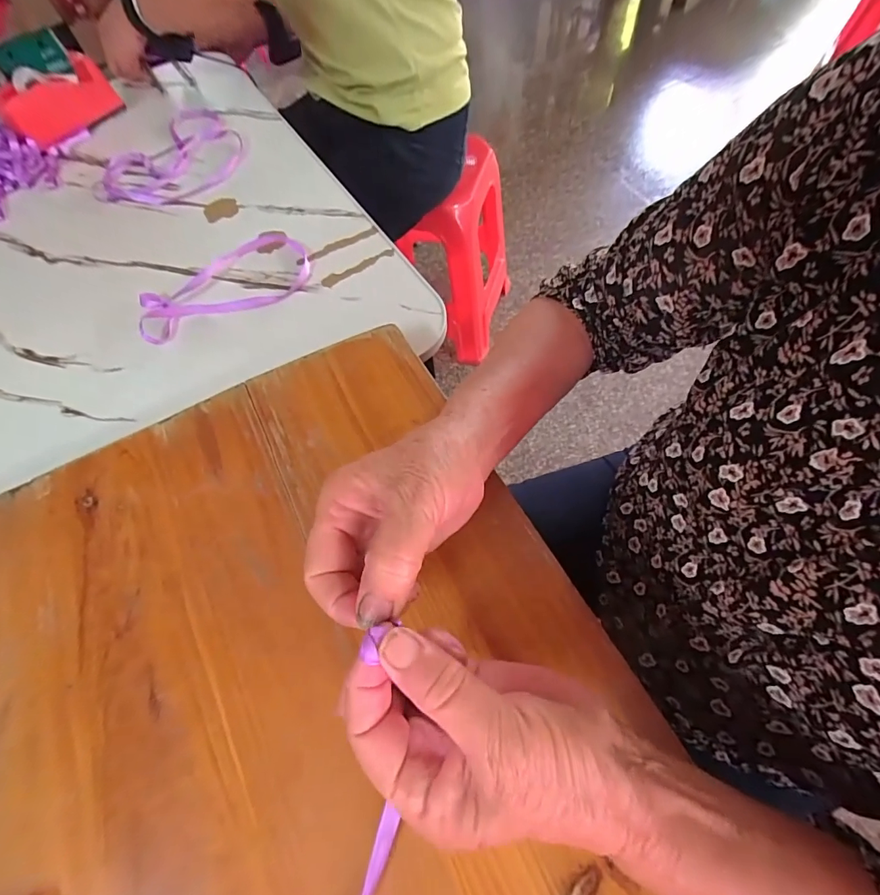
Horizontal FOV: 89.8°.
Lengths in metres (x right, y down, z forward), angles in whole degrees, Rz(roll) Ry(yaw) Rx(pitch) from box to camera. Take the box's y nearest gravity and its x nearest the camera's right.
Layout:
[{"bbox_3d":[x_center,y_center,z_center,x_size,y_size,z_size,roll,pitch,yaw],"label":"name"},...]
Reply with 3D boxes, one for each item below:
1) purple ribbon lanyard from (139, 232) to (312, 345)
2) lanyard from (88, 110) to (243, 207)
[{"bbox_3d":[-0.235,-0.178,0.487,0.195,0.011,0.106,-37,64,-18],"label":"purple ribbon lanyard"},{"bbox_3d":[-0.363,-0.405,0.617,0.158,0.021,0.215,16,66,13],"label":"lanyard"}]

